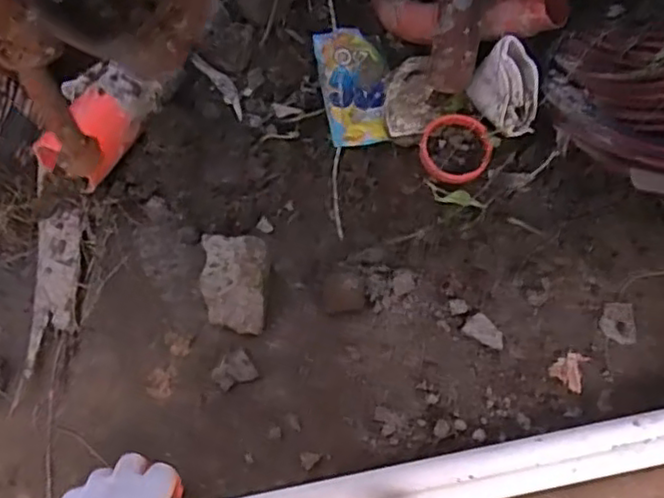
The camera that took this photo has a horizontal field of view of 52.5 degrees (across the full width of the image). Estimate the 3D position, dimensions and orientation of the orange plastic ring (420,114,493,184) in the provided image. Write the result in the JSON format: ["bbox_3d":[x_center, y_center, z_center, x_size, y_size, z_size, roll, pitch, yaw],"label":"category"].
[{"bbox_3d":[0.134,-0.108,0.729,0.075,0.008,0.077,0,82,3],"label":"orange plastic ring"}]

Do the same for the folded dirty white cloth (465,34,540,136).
[{"bbox_3d":[0.187,-0.169,0.720,0.052,0.085,0.084,-20,59,-8],"label":"folded dirty white cloth"}]

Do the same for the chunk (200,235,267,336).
[{"bbox_3d":[-0.101,0.037,0.697,0.071,0.056,0.095,-1,59,3],"label":"chunk"}]

